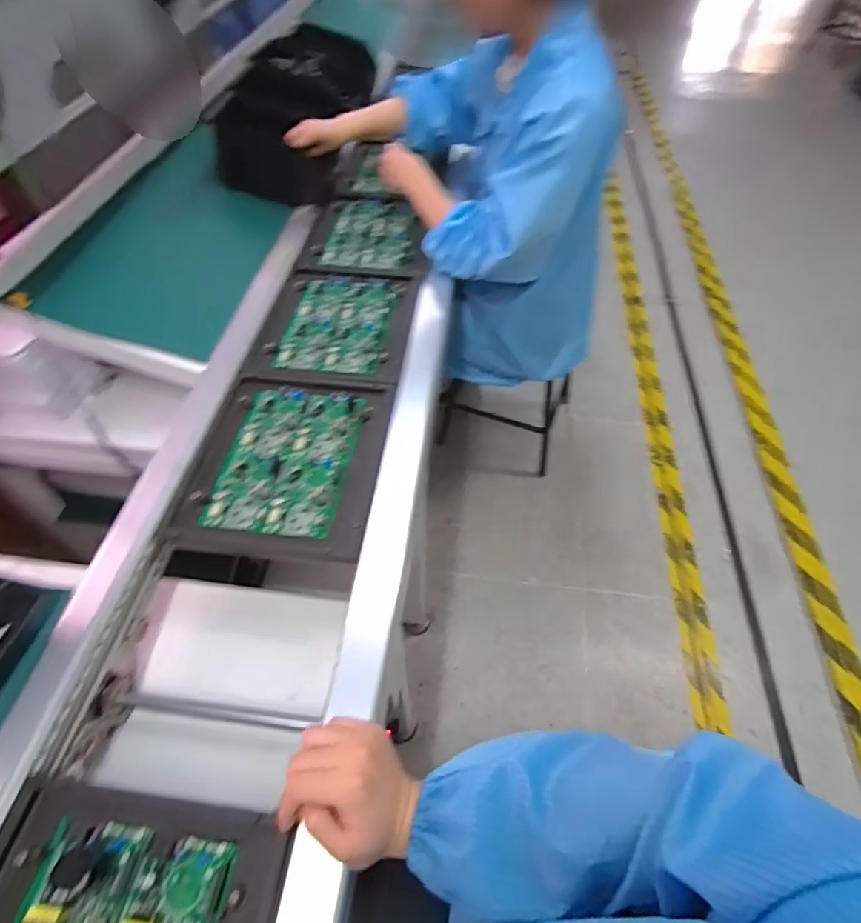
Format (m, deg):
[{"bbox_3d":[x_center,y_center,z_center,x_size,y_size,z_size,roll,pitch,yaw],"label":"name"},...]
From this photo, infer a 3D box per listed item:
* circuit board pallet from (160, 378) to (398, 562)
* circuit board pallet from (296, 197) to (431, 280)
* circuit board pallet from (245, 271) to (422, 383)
[{"bbox_3d":[-0.174,-0.004,0.652,0.219,0.027,0.267,6,53,3],"label":"circuit board pallet"},{"bbox_3d":[-0.107,-0.427,0.965,0.224,0.032,0.250,7,53,4],"label":"circuit board pallet"},{"bbox_3d":[-0.141,-0.219,0.813,0.221,0.015,0.259,7,53,3],"label":"circuit board pallet"}]

